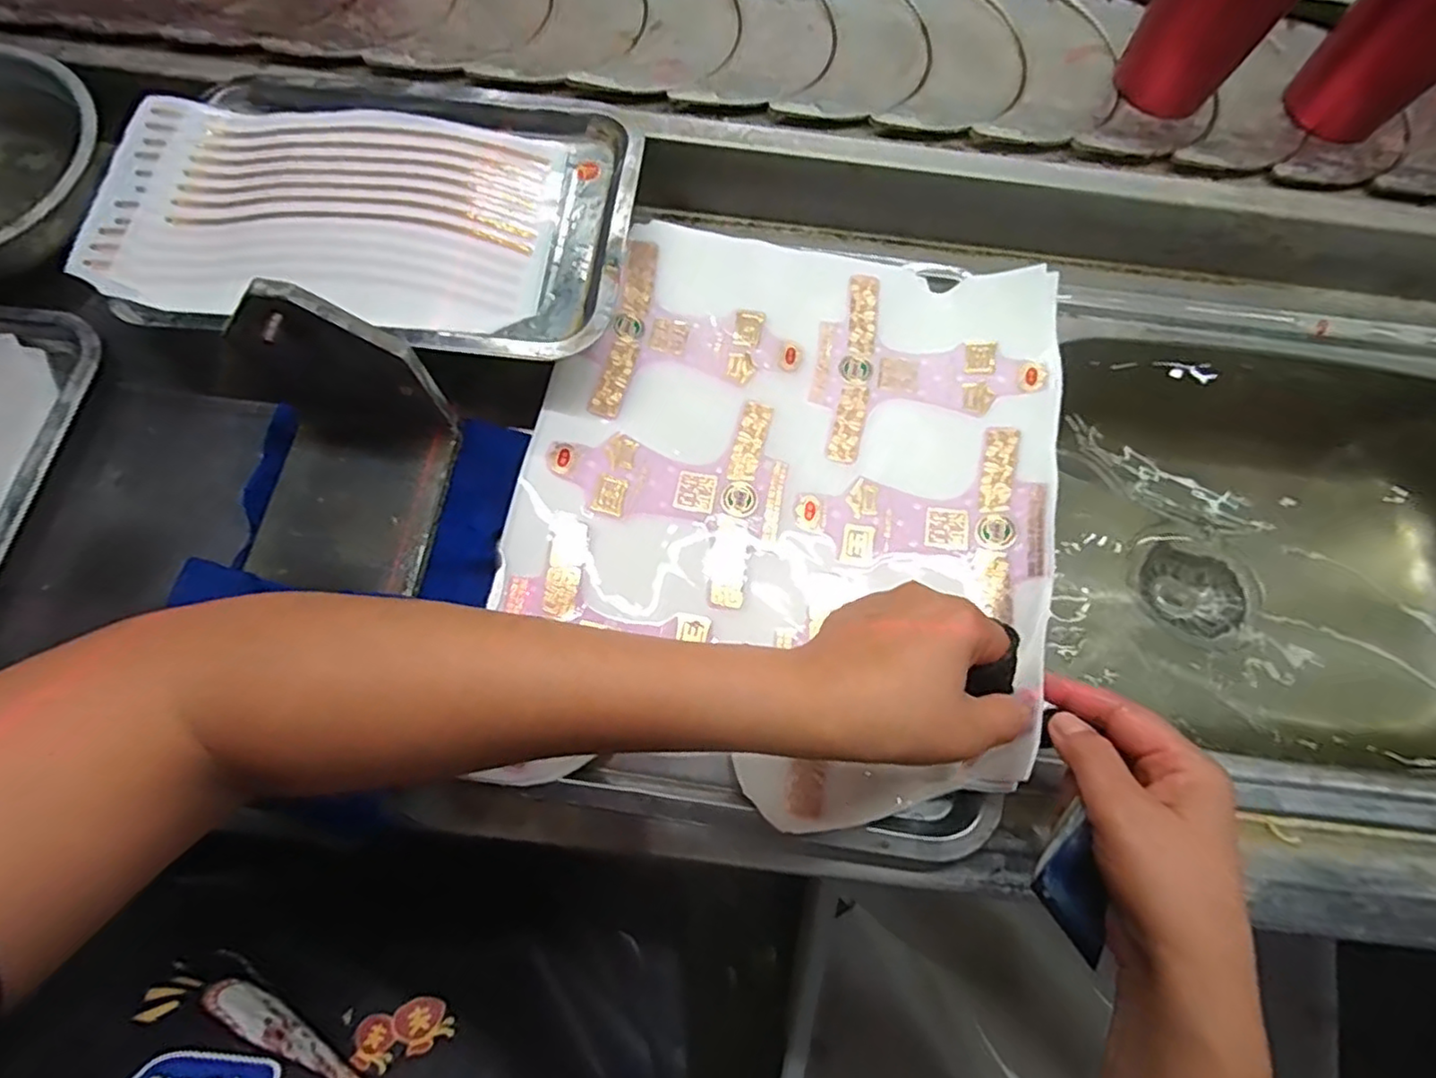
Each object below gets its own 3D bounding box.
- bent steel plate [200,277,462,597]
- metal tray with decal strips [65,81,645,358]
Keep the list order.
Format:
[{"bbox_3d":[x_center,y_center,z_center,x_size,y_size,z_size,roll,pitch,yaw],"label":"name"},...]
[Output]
[{"bbox_3d":[-0.215,-0.047,0.350,0.107,0.112,0.116,7,73,1],"label":"bent steel plate"},{"bbox_3d":[-0.216,-0.208,0.416,0.315,0.030,0.200,8,70,1],"label":"metal tray with decal strips"}]

